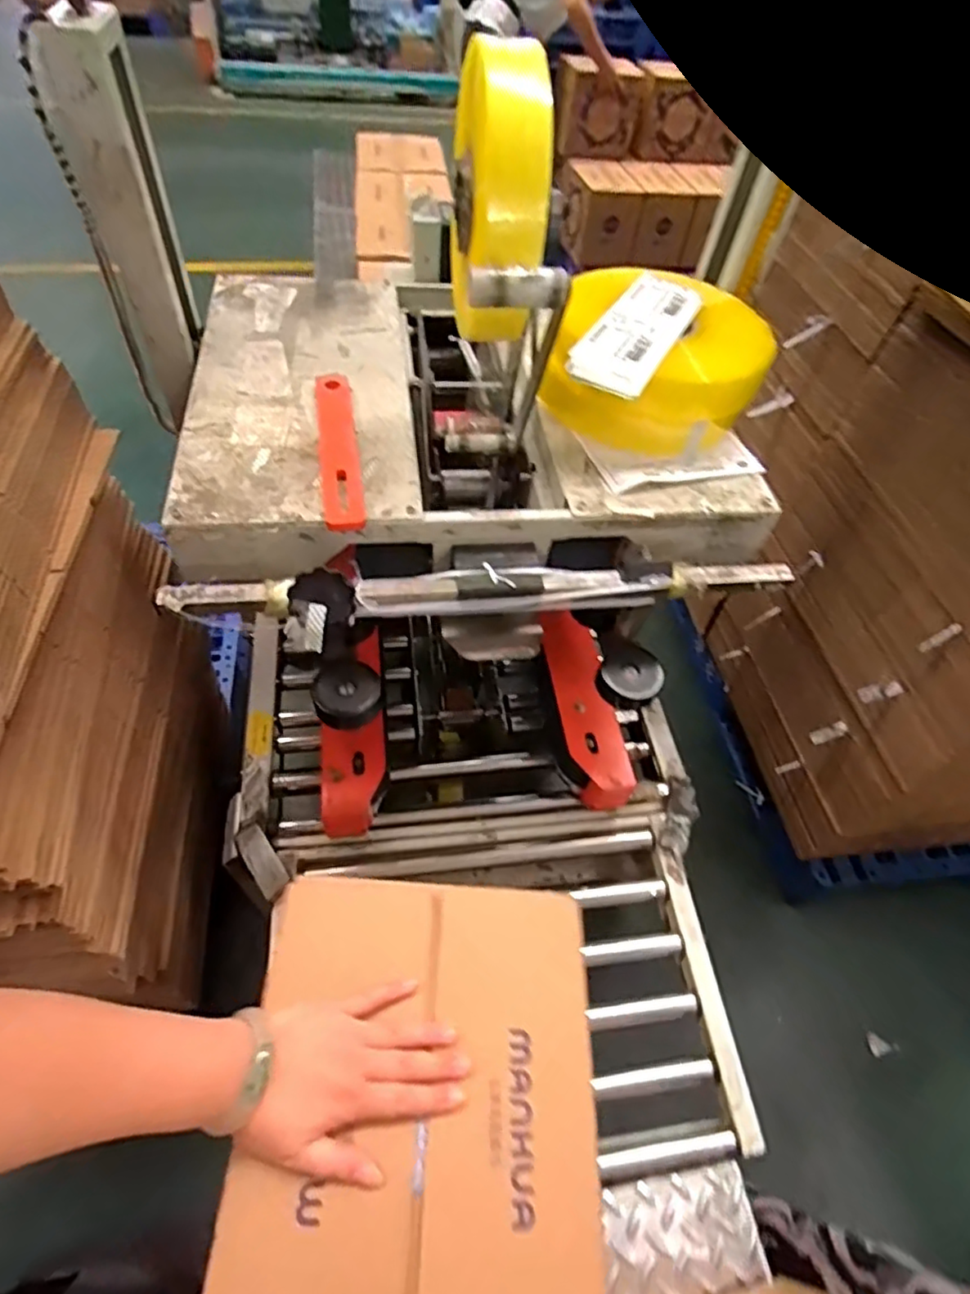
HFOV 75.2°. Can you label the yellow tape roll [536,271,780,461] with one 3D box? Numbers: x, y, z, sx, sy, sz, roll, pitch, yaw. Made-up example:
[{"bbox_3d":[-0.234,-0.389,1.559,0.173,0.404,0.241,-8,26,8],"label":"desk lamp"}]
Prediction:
[{"bbox_3d":[0.206,-0.368,0.802,0.266,0.102,0.262,3,53,-4],"label":"yellow tape roll"}]

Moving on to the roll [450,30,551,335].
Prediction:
[{"bbox_3d":[0.011,-0.398,0.563,0.077,0.205,0.183,1,53,-5],"label":"roll"}]

